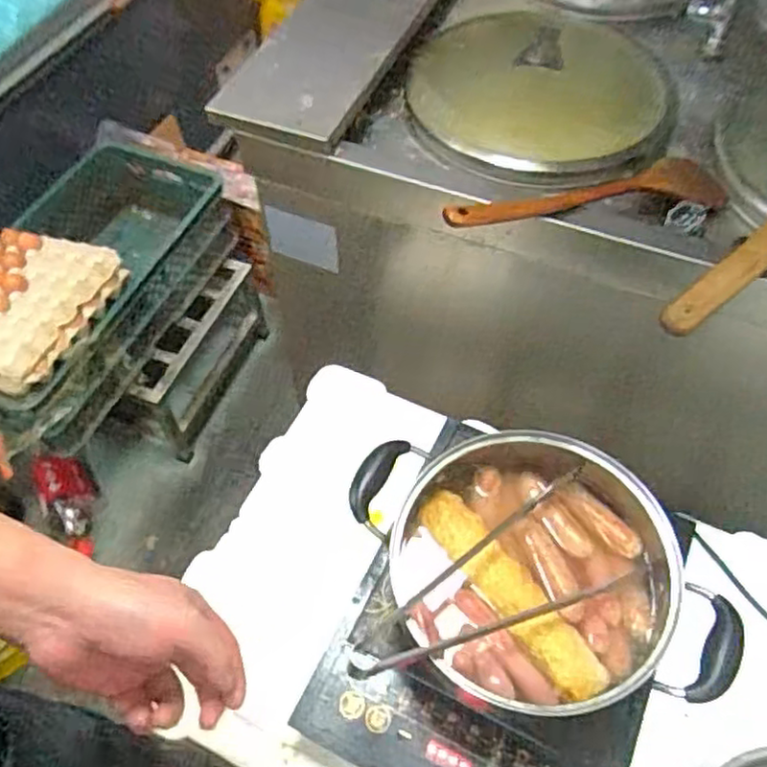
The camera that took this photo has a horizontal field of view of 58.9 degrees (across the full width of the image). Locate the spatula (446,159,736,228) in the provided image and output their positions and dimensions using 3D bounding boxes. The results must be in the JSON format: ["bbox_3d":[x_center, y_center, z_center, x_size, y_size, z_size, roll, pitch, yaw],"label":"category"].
[{"bbox_3d":[0.197,-0.192,0.689,0.290,0.032,0.069,-9,57,-6],"label":"spatula"}]

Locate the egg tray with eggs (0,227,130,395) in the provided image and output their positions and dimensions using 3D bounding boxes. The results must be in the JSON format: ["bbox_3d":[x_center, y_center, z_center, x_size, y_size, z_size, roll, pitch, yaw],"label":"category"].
[{"bbox_3d":[-0.661,-0.147,1.211,0.288,0.056,0.306,20,59,12],"label":"egg tray with eggs"}]

